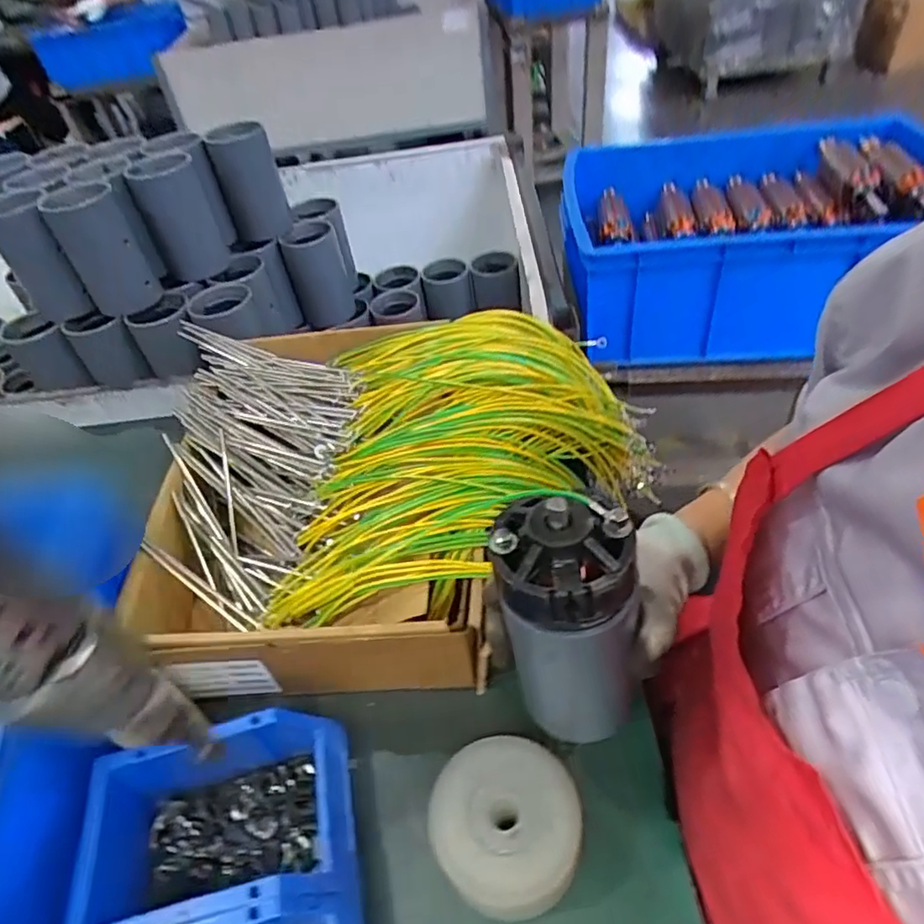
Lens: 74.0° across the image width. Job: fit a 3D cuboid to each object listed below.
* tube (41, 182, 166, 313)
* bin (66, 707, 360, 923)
[{"bbox_3d":[-0.410,-0.247,0.704,0.084,0.124,0.090,-33,51,-21],"label":"tube"},{"bbox_3d":[-0.154,0.234,0.393,0.164,0.066,0.105,-13,48,-6],"label":"bin"}]

